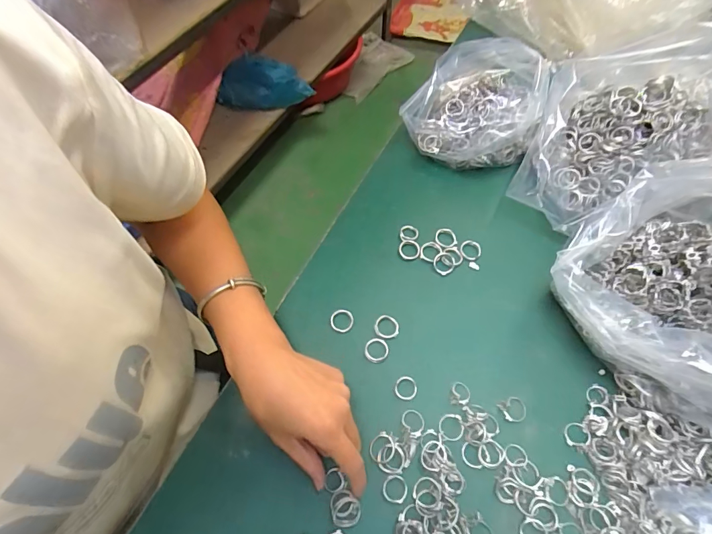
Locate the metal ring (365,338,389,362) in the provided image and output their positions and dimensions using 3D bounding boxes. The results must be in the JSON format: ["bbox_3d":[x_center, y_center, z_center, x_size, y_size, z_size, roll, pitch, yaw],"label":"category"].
[{"bbox_3d":[0.019,0.077,0.375,0.022,0.004,0.022,1,61,-2],"label":"metal ring"}]

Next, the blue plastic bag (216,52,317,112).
[{"bbox_3d":[-0.281,-0.544,1.218,0.284,0.159,0.089,7,62,4],"label":"blue plastic bag"}]

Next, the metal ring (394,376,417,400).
[{"bbox_3d":[0.045,0.107,0.357,0.020,0.004,0.020,1,61,-2],"label":"metal ring"}]

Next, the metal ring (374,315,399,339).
[{"bbox_3d":[0.030,0.056,0.385,0.023,0.004,0.022,1,61,-2],"label":"metal ring"}]

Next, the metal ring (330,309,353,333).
[{"bbox_3d":[-0.014,0.051,0.387,0.022,0.004,0.023,1,61,-2],"label":"metal ring"}]

